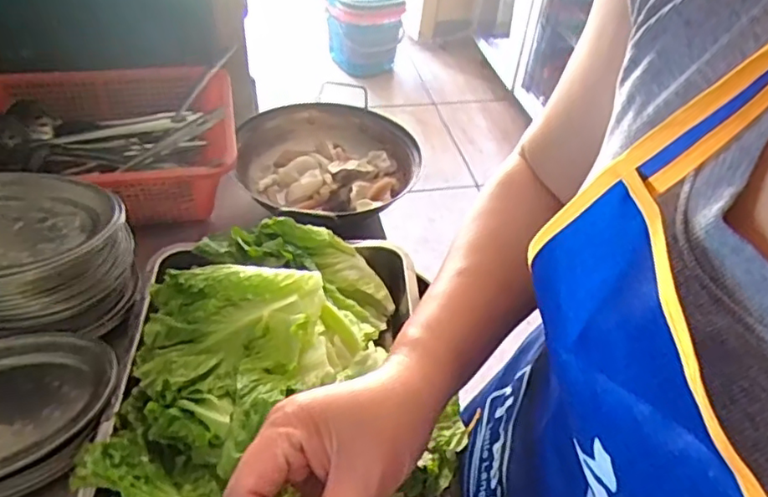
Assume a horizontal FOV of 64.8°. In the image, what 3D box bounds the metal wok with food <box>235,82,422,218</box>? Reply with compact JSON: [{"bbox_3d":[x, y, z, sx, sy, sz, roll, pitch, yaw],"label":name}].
[{"bbox_3d":[-0.068,-0.120,0.827,0.242,0.069,0.231,3,42,-2],"label":"metal wok with food"}]

